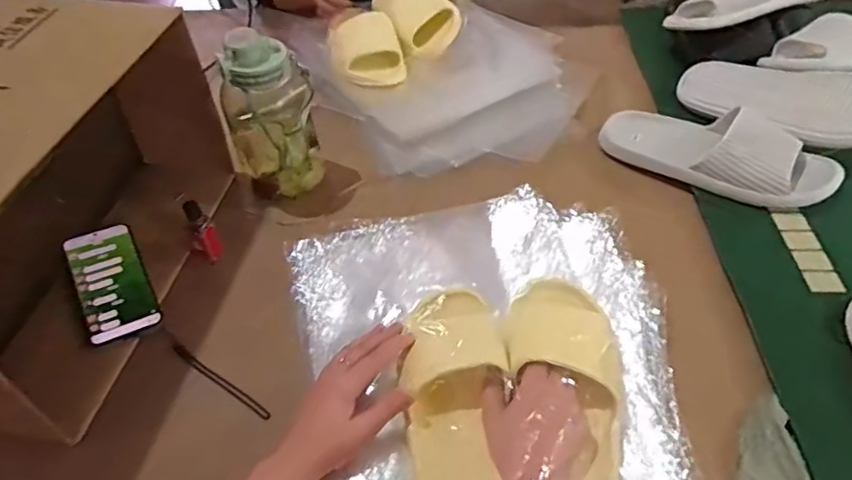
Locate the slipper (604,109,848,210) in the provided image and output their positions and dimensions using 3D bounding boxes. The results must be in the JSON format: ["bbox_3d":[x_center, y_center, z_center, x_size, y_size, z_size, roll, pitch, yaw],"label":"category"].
[{"bbox_3d":[0.371,-0.120,0.750,0.282,0.078,0.103,21,54,21],"label":"slipper"}]

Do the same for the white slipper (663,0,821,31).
[{"bbox_3d":[0.494,-0.369,0.897,0.231,0.061,0.089,-17,50,-10],"label":"white slipper"}]

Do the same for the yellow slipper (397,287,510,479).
[{"bbox_3d":[0.028,0.145,0.538,0.093,0.057,0.245,-3,55,2],"label":"yellow slipper"}]

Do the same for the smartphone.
[{"bbox_3d":[-0.359,0.044,0.665,0.074,0.013,0.155,-20,56,-25],"label":"smartphone"}]

